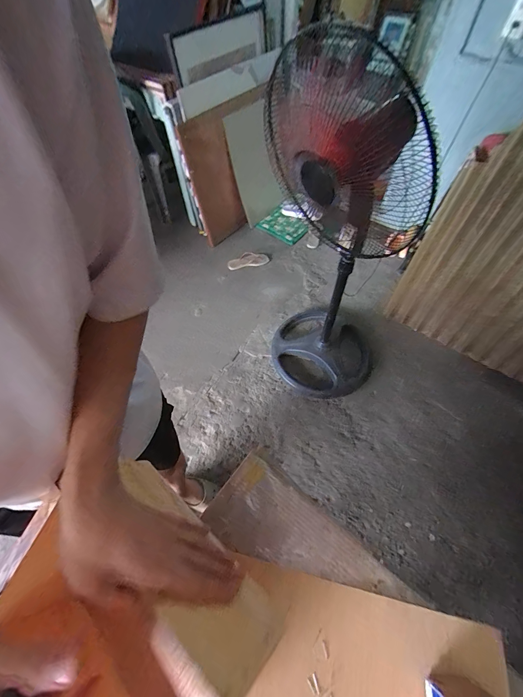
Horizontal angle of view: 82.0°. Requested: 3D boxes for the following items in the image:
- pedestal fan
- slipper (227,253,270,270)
[{"bbox_3d":[0.248,-0.239,0.987,0.378,1.128,0.399,-13,59,-7],"label":"pedestal fan"},{"bbox_3d":[-0.078,-0.541,1.859,0.263,0.040,0.108,-5,58,-2],"label":"slipper"}]

